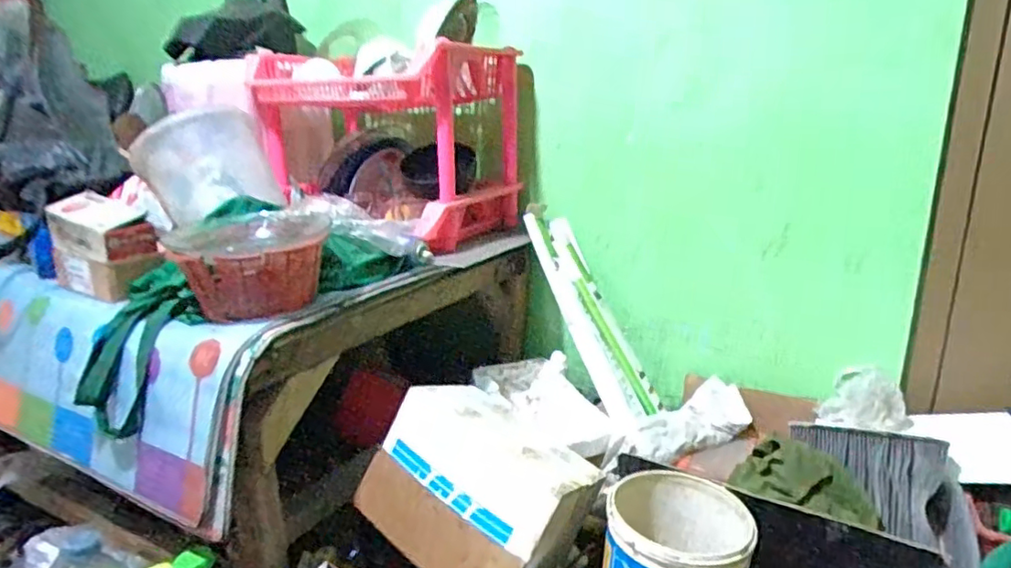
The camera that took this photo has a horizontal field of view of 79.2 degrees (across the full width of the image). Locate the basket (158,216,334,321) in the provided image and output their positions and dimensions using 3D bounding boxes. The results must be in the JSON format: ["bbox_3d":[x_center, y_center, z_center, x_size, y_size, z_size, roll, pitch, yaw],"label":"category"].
[{"bbox_3d":[-0.342,-0.024,0.838,0.195,0.110,0.183,-5,16,-13],"label":"basket"}]

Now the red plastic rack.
[{"bbox_3d":[-0.212,-0.280,1.212,0.414,0.332,0.352,8,18,30],"label":"red plastic rack"}]

